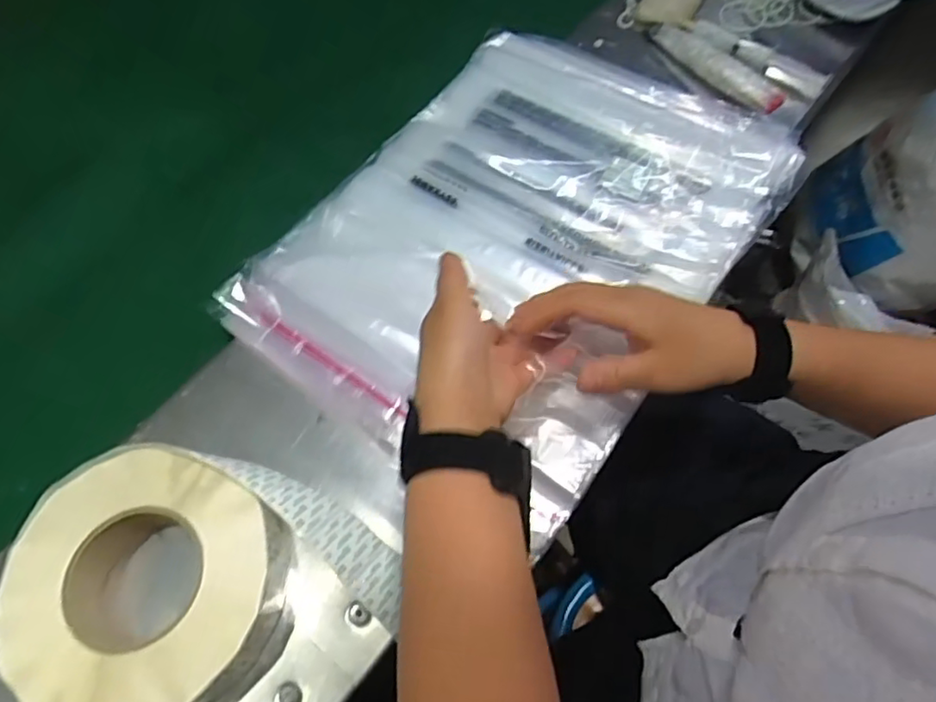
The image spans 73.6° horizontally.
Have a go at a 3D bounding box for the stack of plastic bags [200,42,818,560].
[{"bbox_3d":[0.049,-0.101,0.509,0.303,0.023,0.411,34,68,17],"label":"stack of plastic bags"}]

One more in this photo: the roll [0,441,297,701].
[{"bbox_3d":[-0.191,0.142,0.382,0.163,0.047,0.148,21,65,11],"label":"roll"}]

